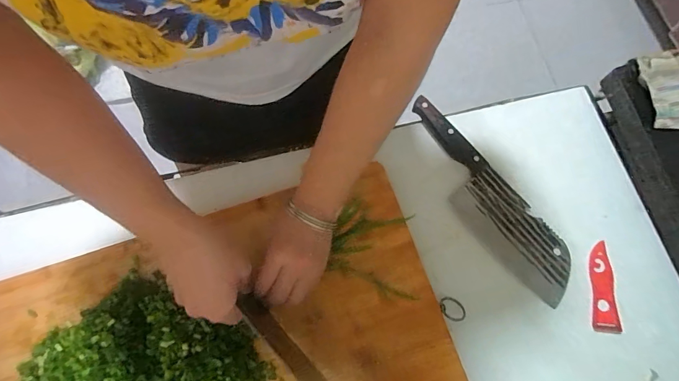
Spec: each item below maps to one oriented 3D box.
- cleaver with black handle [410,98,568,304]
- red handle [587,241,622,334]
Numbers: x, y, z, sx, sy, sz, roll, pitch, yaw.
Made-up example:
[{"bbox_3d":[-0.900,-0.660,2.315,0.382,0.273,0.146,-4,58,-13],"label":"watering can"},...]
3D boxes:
[{"bbox_3d":[0.178,0.007,0.497,0.081,0.017,0.288,-37,75,-10],"label":"cleaver with black handle"},{"bbox_3d":[0.312,0.114,0.466,0.027,0.007,0.103,5,73,3],"label":"red handle"}]

